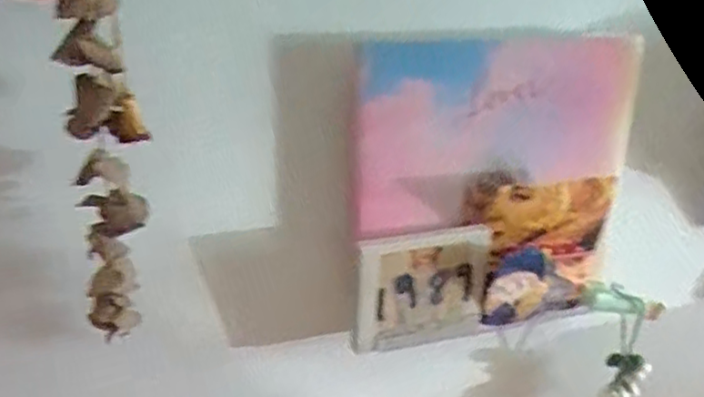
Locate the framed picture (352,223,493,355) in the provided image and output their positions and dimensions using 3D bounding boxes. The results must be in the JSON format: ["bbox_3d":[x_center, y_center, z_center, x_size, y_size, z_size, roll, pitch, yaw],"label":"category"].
[{"bbox_3d":[0.071,0.094,0.666,0.146,0.133,0.016,-7,20,-21],"label":"framed picture"}]

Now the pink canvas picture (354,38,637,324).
[{"bbox_3d":[0.149,-0.010,0.668,0.297,0.287,0.046,-6,13,-18],"label":"pink canvas picture"}]

